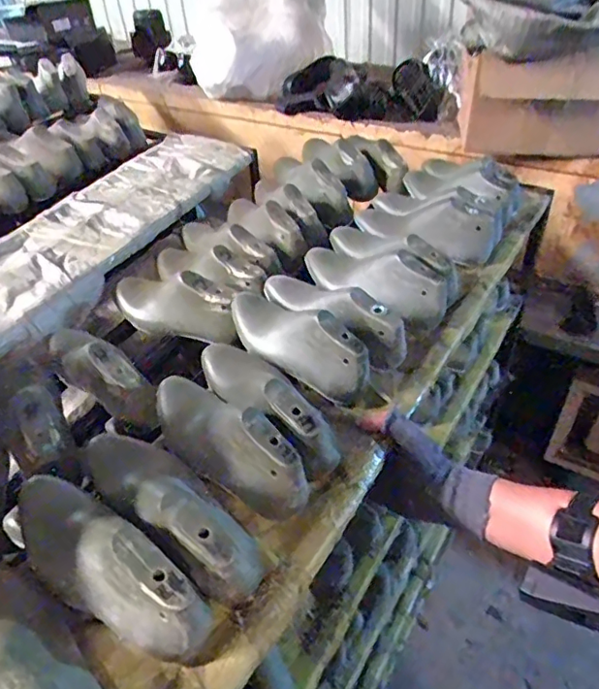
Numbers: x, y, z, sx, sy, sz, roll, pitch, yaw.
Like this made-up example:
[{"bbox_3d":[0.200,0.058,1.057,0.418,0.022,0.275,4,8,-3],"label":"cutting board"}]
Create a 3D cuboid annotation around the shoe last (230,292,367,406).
[{"bbox_3d":[-0.013,-0.015,0.689,0.078,0.076,0.237,-28,46,-25],"label":"shoe last"}]

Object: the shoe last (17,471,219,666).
[{"bbox_3d":[-0.173,0.180,0.466,0.243,0.081,0.071,13,42,38],"label":"shoe last"}]

